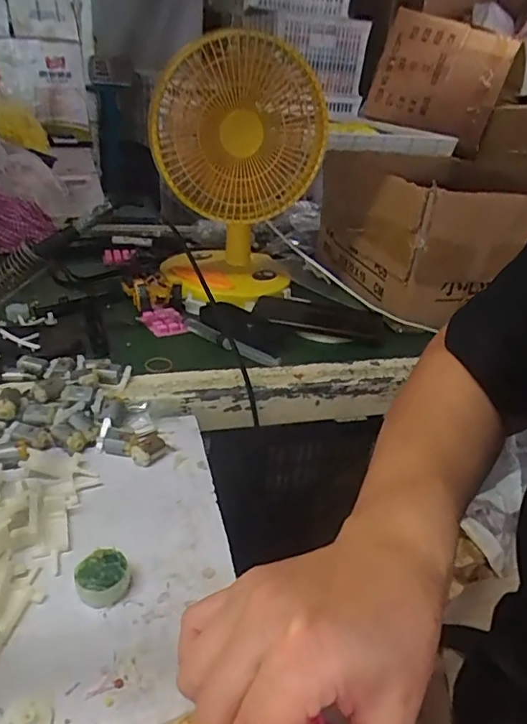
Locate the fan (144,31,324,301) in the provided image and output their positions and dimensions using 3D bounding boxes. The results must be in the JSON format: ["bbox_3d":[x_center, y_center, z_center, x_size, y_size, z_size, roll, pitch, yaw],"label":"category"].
[{"bbox_3d":[-0.028,-0.247,0.726,0.194,0.306,0.177,8,29,3],"label":"fan"}]

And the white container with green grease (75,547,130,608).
[{"bbox_3d":[-0.103,0.137,0.349,0.032,0.015,0.031,5,29,-3],"label":"white container with green grease"}]

